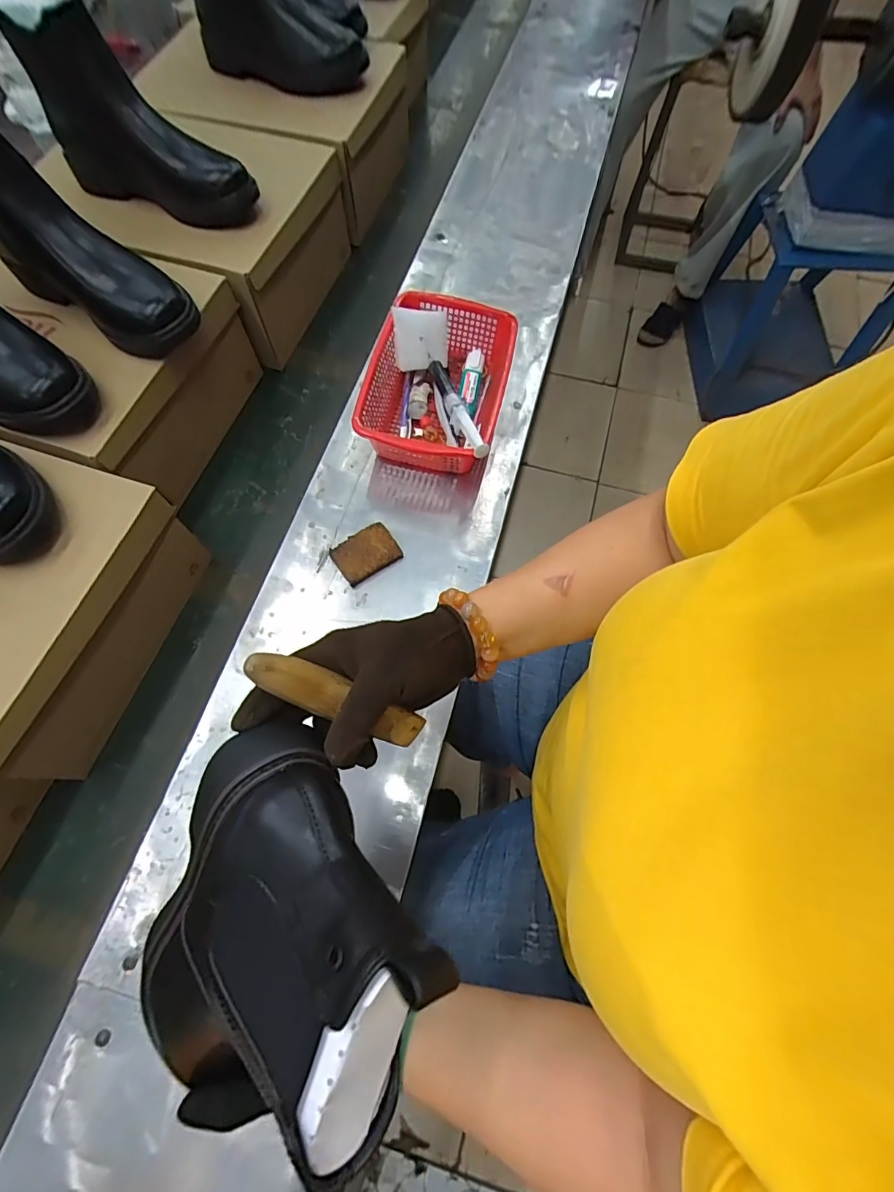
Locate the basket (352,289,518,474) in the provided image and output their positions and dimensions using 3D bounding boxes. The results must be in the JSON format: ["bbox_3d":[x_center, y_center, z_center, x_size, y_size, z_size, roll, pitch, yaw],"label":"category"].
[{"bbox_3d":[-0.010,-0.243,0.574,0.154,0.085,0.220,12,66,5],"label":"basket"}]

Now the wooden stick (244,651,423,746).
[{"bbox_3d":[-0.061,0.065,0.297,0.013,0.132,0.020,-6,58,41],"label":"wooden stick"}]

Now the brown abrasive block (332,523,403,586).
[{"bbox_3d":[-0.086,-0.046,0.523,0.066,0.021,0.048,-32,69,-14],"label":"brown abrasive block"}]

